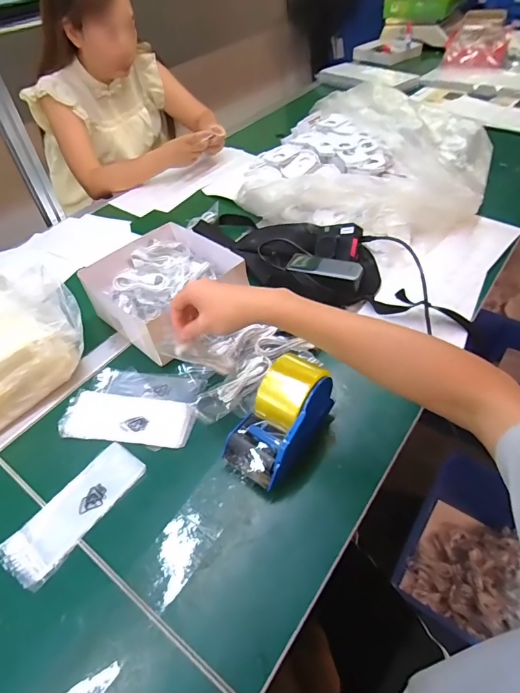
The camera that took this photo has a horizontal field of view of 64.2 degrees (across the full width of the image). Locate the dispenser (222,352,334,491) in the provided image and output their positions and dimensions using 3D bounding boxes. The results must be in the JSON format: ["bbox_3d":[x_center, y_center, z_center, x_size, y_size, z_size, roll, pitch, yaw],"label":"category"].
[{"bbox_3d":[0.026,0.091,0.509,0.082,0.092,0.148,28,56,27],"label":"dispenser"}]

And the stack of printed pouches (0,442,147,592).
[{"bbox_3d":[-0.223,0.196,0.504,0.072,0.007,0.172,25,55,25],"label":"stack of printed pouches"}]

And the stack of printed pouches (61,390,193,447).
[{"bbox_3d":[-0.187,0.101,0.585,0.189,0.011,0.074,4,49,9],"label":"stack of printed pouches"}]

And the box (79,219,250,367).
[{"bbox_3d":[-0.162,-0.103,0.716,0.223,0.086,0.211,35,60,31],"label":"box"}]

